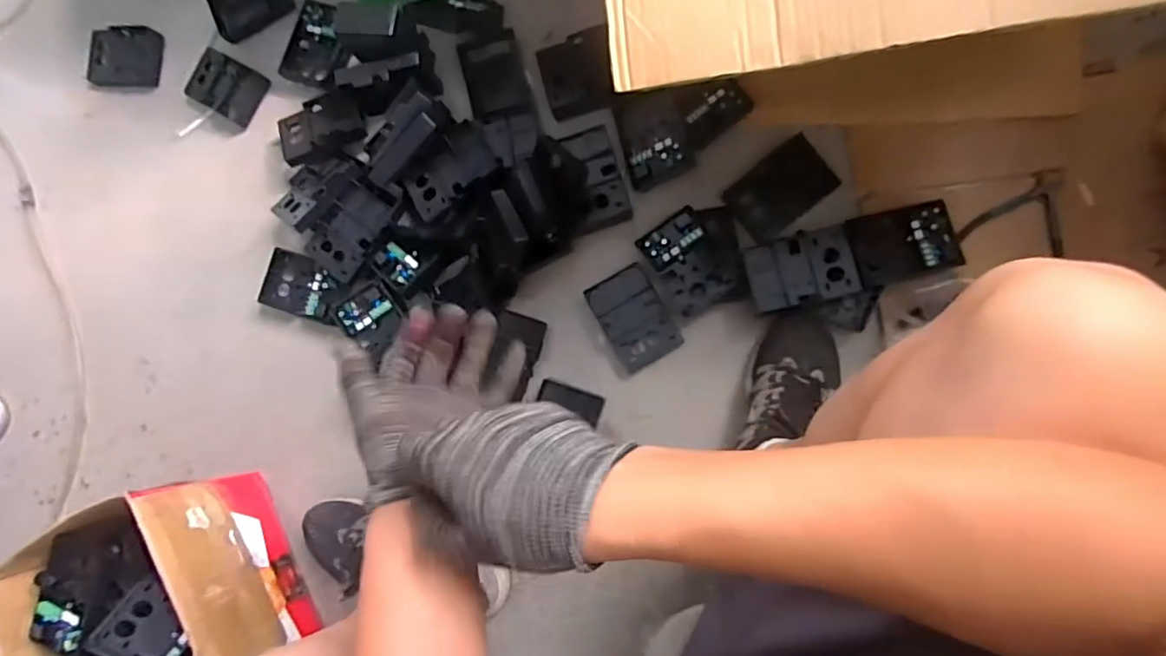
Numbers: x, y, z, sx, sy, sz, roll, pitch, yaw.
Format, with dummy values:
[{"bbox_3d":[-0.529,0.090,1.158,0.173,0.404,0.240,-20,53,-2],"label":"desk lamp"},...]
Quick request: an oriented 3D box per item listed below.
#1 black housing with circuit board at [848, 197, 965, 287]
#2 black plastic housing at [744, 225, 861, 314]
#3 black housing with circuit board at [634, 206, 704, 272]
[{"bbox_3d":[0.401,-0.106,0.725,0.125,0.032,0.088,-13,83,8],"label":"black housing with circuit board"},{"bbox_3d":[0.273,-0.073,0.728,0.126,0.052,0.085,-13,83,8],"label":"black plastic housing"},{"bbox_3d":[0.117,-0.114,0.749,0.081,0.017,0.052,-33,81,5],"label":"black housing with circuit board"}]

